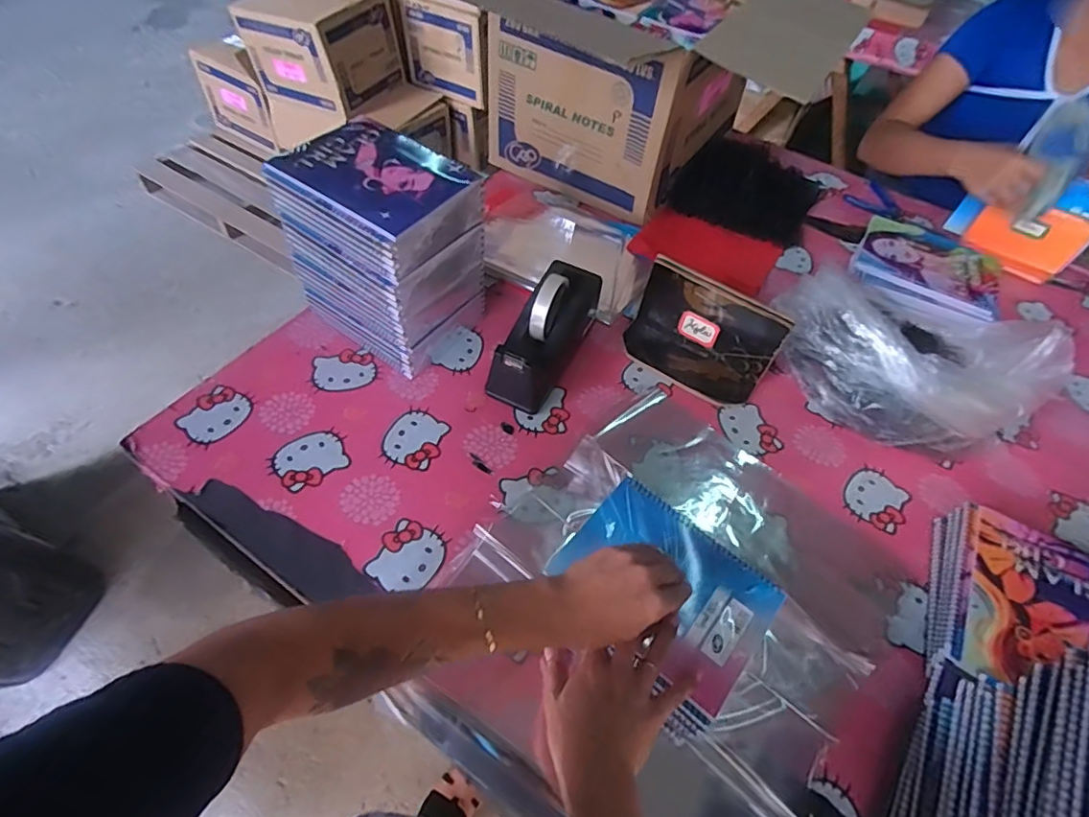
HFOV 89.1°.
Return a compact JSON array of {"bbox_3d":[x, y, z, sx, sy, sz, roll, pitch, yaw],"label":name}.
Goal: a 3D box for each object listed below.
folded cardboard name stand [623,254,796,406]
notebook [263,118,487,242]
[{"bbox_3d":[0.211,-0.103,0.748,0.195,0.113,0.092,32,58,16],"label":"folded cardboard name stand"},{"bbox_3d":[-0.190,-0.271,0.628,0.198,0.014,0.155,32,58,17],"label":"notebook"}]

